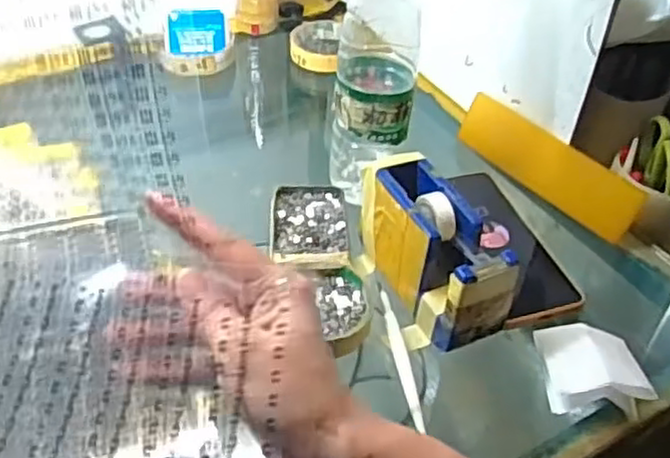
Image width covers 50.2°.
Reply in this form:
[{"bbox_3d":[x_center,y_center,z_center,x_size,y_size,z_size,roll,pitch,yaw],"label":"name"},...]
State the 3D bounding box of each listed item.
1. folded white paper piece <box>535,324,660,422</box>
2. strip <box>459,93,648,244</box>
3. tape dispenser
[{"bbox_3d":[0.172,0.091,0.479,0.064,0.035,0.069,4,42,1],"label":"folded white paper piece"},{"bbox_3d":[0.185,-0.058,0.633,0.009,0.054,0.183,-10,41,-41],"label":"strip"},{"bbox_3d":[0.066,0.014,0.507,0.070,0.072,0.130,-11,45,-16],"label":"tape dispenser"}]

